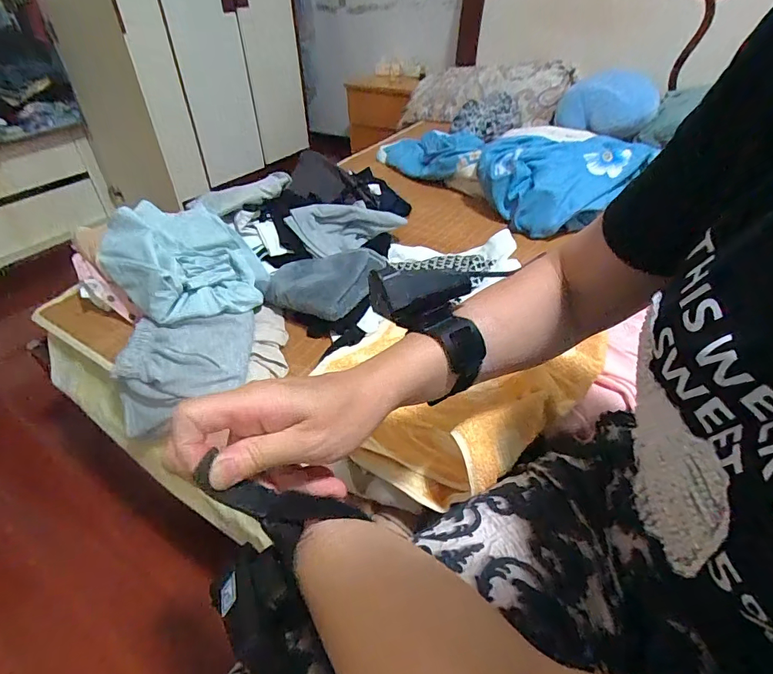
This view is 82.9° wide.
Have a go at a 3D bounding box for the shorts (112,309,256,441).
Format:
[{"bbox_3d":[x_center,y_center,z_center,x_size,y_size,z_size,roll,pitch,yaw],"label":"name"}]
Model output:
[{"bbox_3d":[-0.319,0.049,0.703,0.204,0.071,0.181,-9,55,-5],"label":"shorts"}]

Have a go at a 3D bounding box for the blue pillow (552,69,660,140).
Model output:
[{"bbox_3d":[0.758,-0.802,1.491,0.303,0.154,0.259,-15,42,-14],"label":"blue pillow"}]

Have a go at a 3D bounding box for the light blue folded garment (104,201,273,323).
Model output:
[{"bbox_3d":[-0.361,-0.143,0.788,0.281,0.109,0.220,31,50,32],"label":"light blue folded garment"}]

